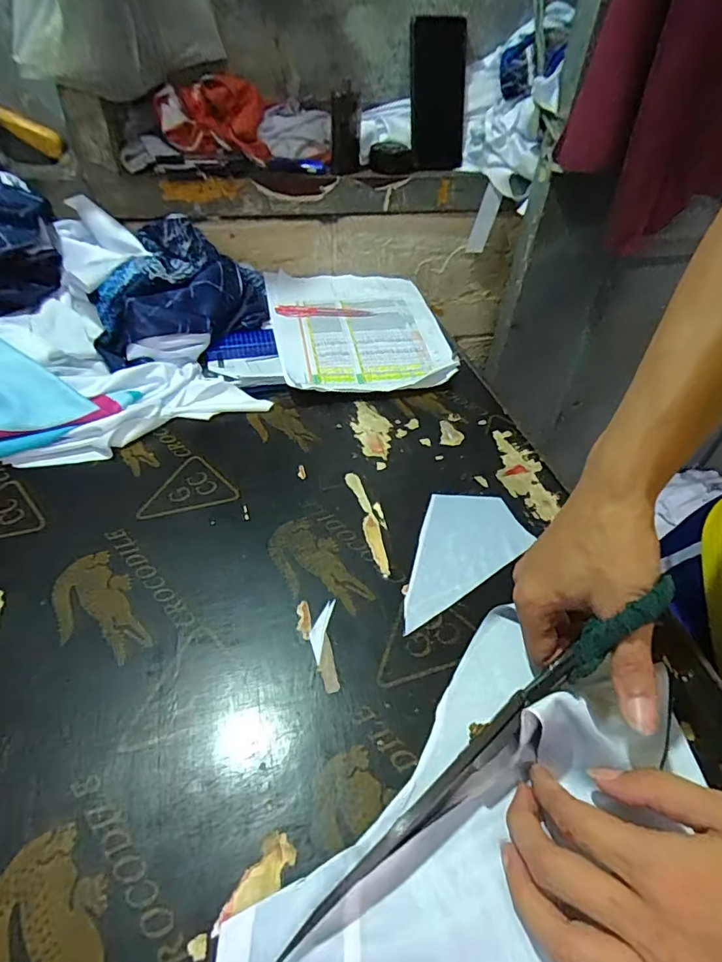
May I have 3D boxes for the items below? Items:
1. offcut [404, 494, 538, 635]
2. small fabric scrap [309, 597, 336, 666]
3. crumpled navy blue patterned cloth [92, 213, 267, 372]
[{"bbox_3d":[0.095,0.066,0.423,0.090,0.005,0.155,12,45,10],"label":"offcut"},{"bbox_3d":[-0.031,0.110,0.366,0.012,0.004,0.050,9,44,7],"label":"small fabric scrap"},{"bbox_3d":[-0.226,-0.249,0.618,0.248,0.100,0.145,-31,53,-30],"label":"crumpled navy blue patterned cloth"}]

